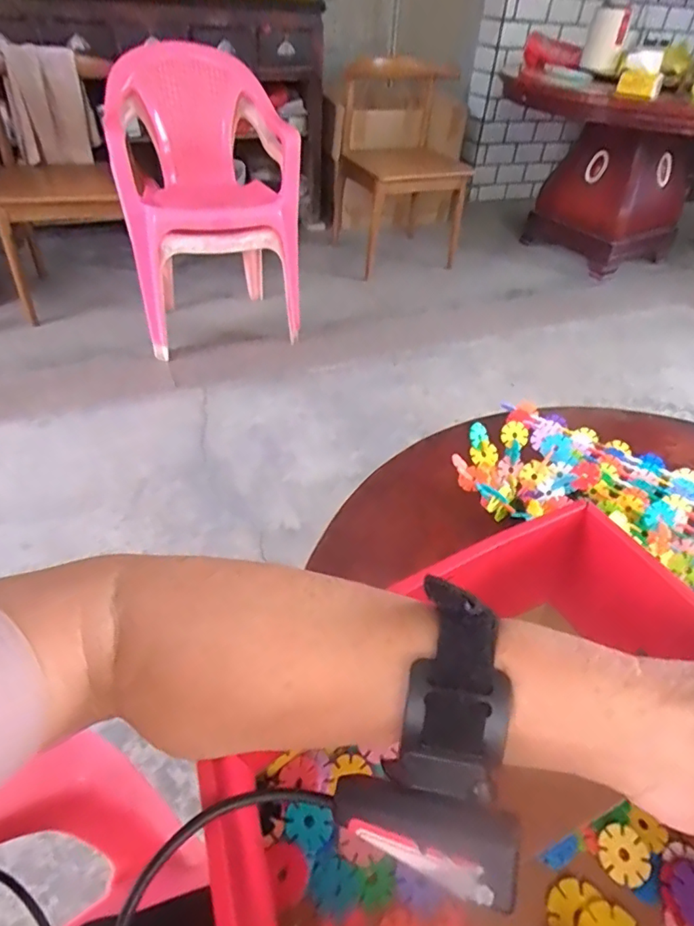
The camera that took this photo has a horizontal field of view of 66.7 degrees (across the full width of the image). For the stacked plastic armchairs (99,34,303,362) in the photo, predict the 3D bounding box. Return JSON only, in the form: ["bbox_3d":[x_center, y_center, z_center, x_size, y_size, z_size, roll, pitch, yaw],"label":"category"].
[{"bbox_3d":[-0.429,-0.787,1.676,0.518,0.766,0.455,-9,44,-13],"label":"stacked plastic armchairs"}]

